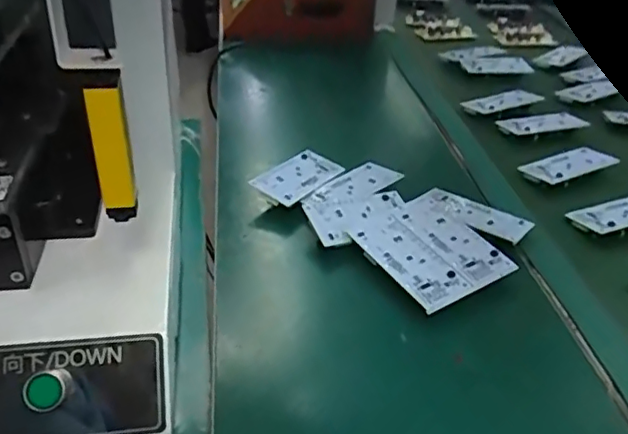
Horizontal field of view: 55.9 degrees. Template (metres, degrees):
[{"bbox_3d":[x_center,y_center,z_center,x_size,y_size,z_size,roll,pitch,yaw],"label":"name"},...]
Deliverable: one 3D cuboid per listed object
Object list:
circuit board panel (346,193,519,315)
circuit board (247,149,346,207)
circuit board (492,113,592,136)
[{"bbox_3d":[0.111,0.029,0.569,0.114,0.007,0.130,-19,46,-27],"label":"circuit board panel"},{"bbox_3d":[-0.019,-0.047,0.677,0.065,0.011,0.132,28,34,21],"label":"circuit board"},{"bbox_3d":[0.318,-0.132,0.826,0.112,0.013,0.052,-7,36,-14],"label":"circuit board"}]

